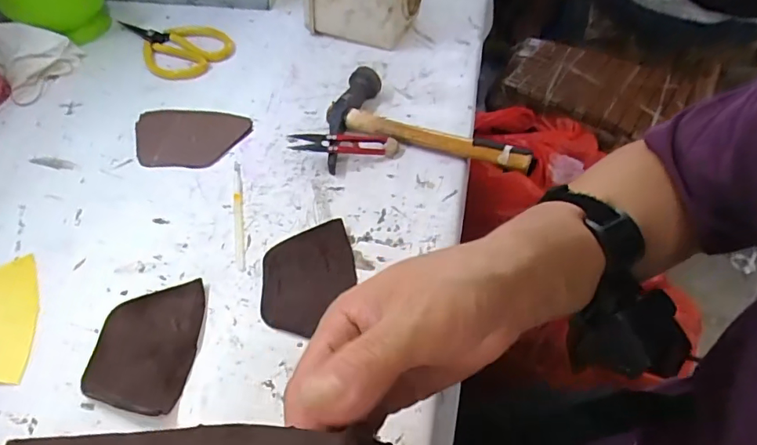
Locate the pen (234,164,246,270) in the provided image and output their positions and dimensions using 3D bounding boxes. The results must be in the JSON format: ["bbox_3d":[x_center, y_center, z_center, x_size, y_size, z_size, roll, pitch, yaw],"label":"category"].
[{"bbox_3d":[-0.125,-0.011,0.433,0.008,0.004,0.125,-10,51,-6],"label":"pen"}]

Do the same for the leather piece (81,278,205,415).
[{"bbox_3d":[-0.166,0.086,0.348,0.068,0.005,0.101,2,47,-2],"label":"leather piece"}]

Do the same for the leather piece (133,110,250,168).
[{"bbox_3d":[-0.198,-0.090,0.500,0.118,0.004,0.083,5,51,5],"label":"leather piece"}]

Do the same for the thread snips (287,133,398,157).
[{"bbox_3d":[-0.032,-0.075,0.464,0.102,0.011,0.022,0,49,-14],"label":"thread snips"}]

